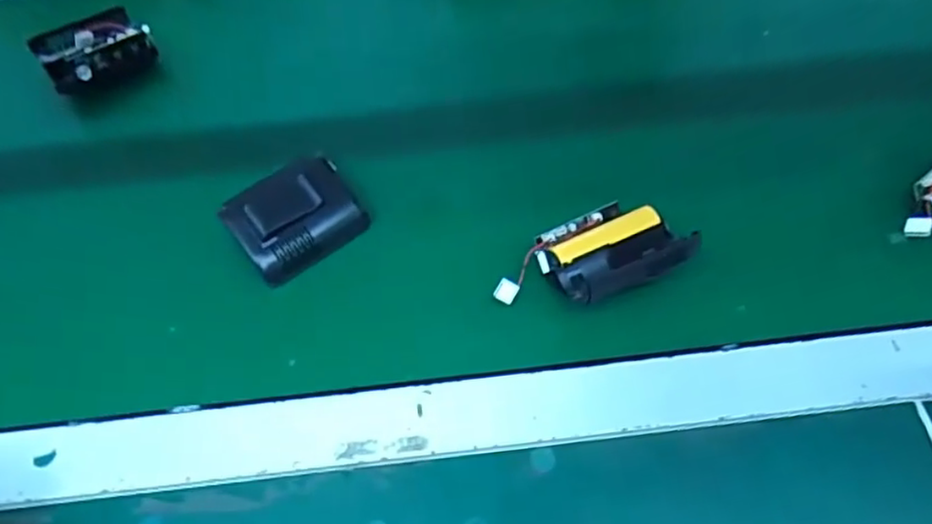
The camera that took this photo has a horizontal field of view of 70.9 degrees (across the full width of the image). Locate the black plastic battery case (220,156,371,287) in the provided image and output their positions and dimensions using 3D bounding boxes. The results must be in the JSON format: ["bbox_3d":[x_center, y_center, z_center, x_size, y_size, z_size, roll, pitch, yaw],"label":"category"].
[{"bbox_3d":[-0.111,-0.031,0.428,0.080,0.032,0.059,-32,63,-16],"label":"black plastic battery case"}]

